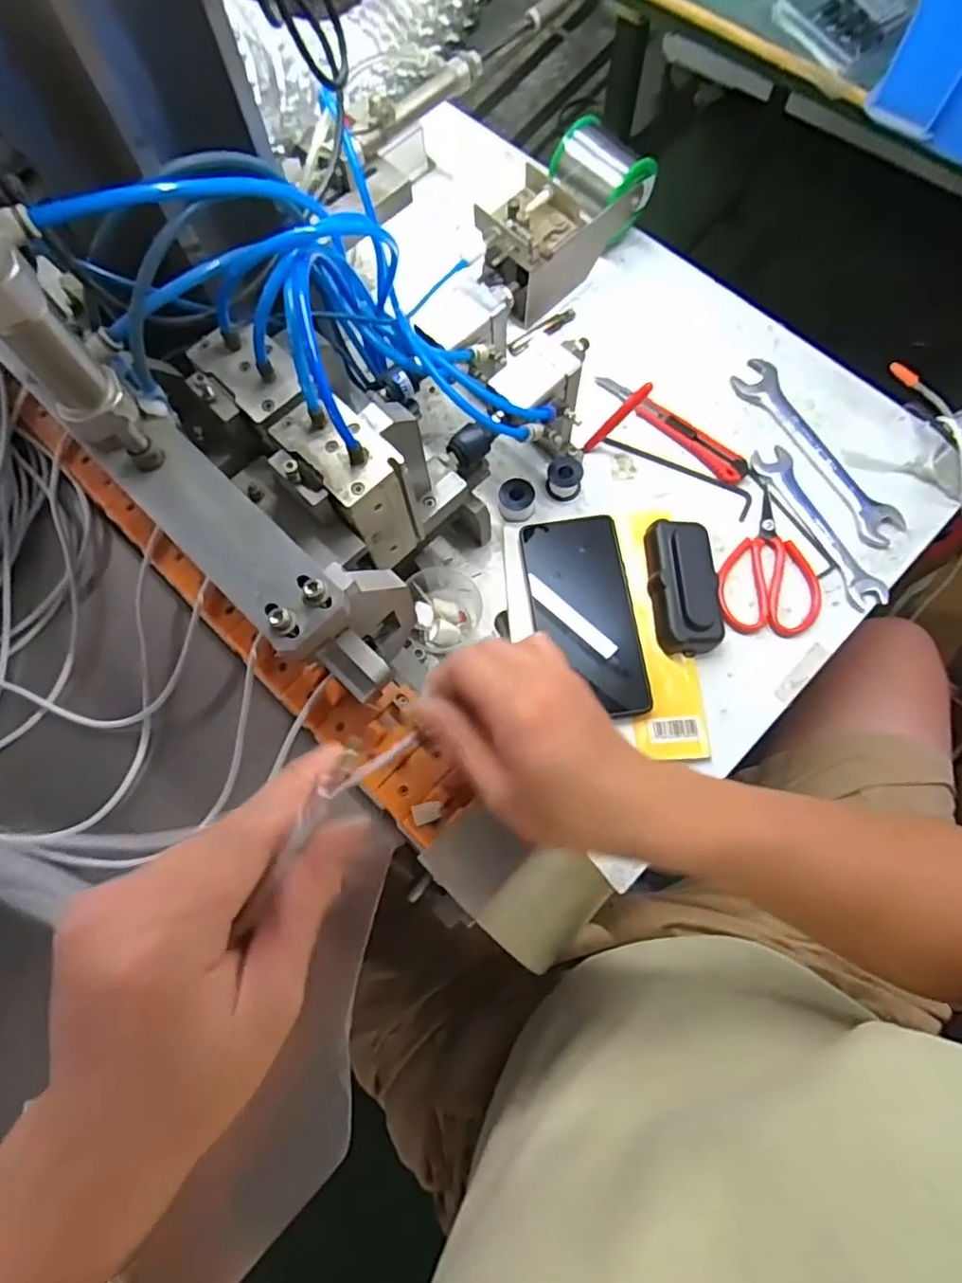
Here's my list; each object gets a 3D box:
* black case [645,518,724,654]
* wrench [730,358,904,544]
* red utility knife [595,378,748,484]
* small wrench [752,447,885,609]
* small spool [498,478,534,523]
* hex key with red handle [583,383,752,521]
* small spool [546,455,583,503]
[{"bbox_3d":[0.161,-0.044,0.497,0.051,0.027,0.104,-6,73,-1],"label":"black case"},{"bbox_3d":[0.289,-0.166,0.546,0.039,0.007,0.199,-28,74,-8],"label":"wrench"},{"bbox_3d":[0.167,-0.190,0.553,0.023,0.011,0.152,-43,77,-11],"label":"red utility knife"},{"bbox_3d":[0.278,-0.096,0.522,0.033,0.004,0.157,-23,74,-6],"label":"small wrench"},{"bbox_3d":[0.030,-0.118,0.530,0.030,0.026,0.029,0,73,1],"label":"small spool"},{"bbox_3d":[0.160,-0.156,0.519,0.153,0.061,0.040,28,75,9],"label":"hex key with red handle"},{"bbox_3d":[0.071,-0.140,0.537,0.030,0.017,0.035,1,73,1],"label":"small spool"}]

